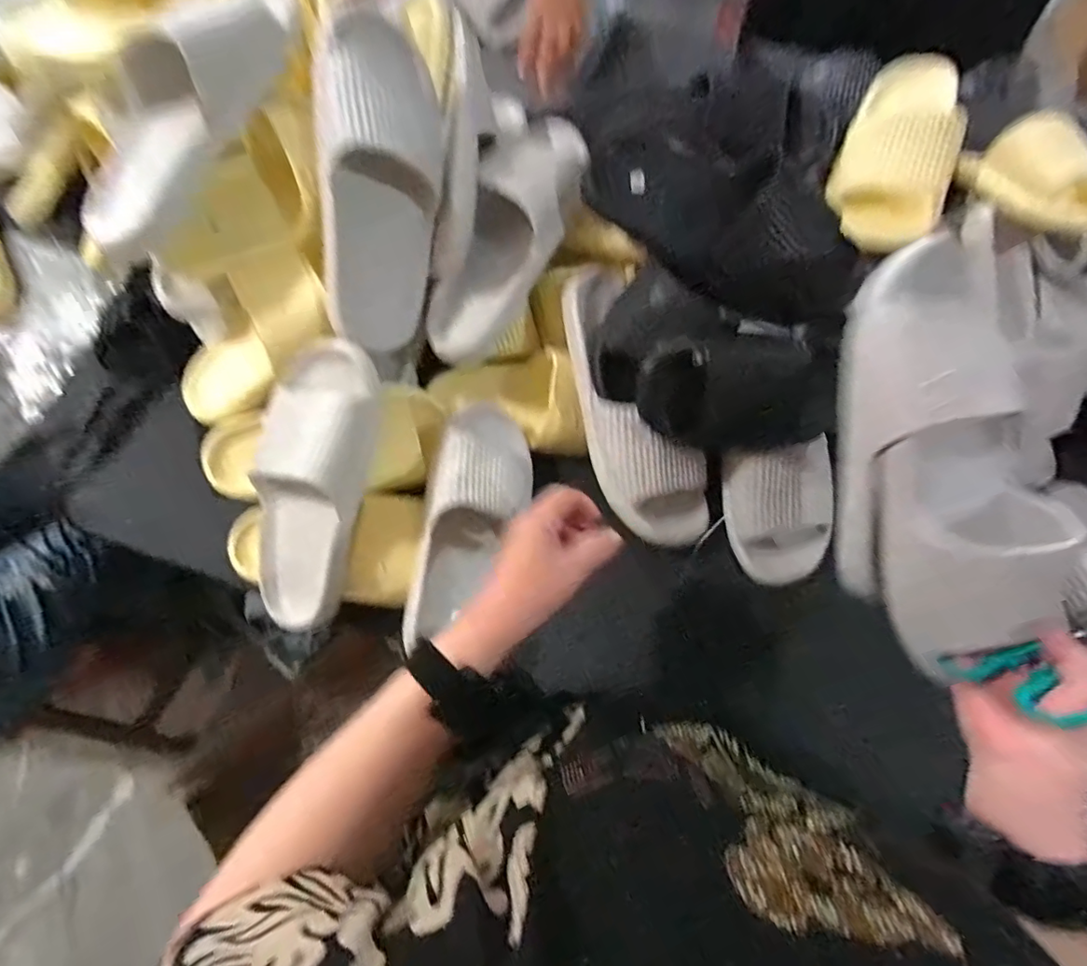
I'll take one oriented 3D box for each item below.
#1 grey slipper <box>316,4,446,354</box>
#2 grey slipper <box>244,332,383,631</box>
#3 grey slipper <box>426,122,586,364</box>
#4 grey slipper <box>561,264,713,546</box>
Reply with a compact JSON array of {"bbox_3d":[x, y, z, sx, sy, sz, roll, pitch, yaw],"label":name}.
[{"bbox_3d":[-0.144,-0.257,0.497,0.097,0.085,0.268,6,106,3],"label":"grey slipper"},{"bbox_3d":[-0.214,-0.001,0.510,0.101,0.070,0.263,11,96,4],"label":"grey slipper"},{"bbox_3d":[-0.028,-0.259,0.563,0.092,0.082,0.290,23,85,8],"label":"grey slipper"},{"bbox_3d":[0.086,-0.079,0.552,0.114,0.062,0.295,-20,86,-6],"label":"grey slipper"}]

